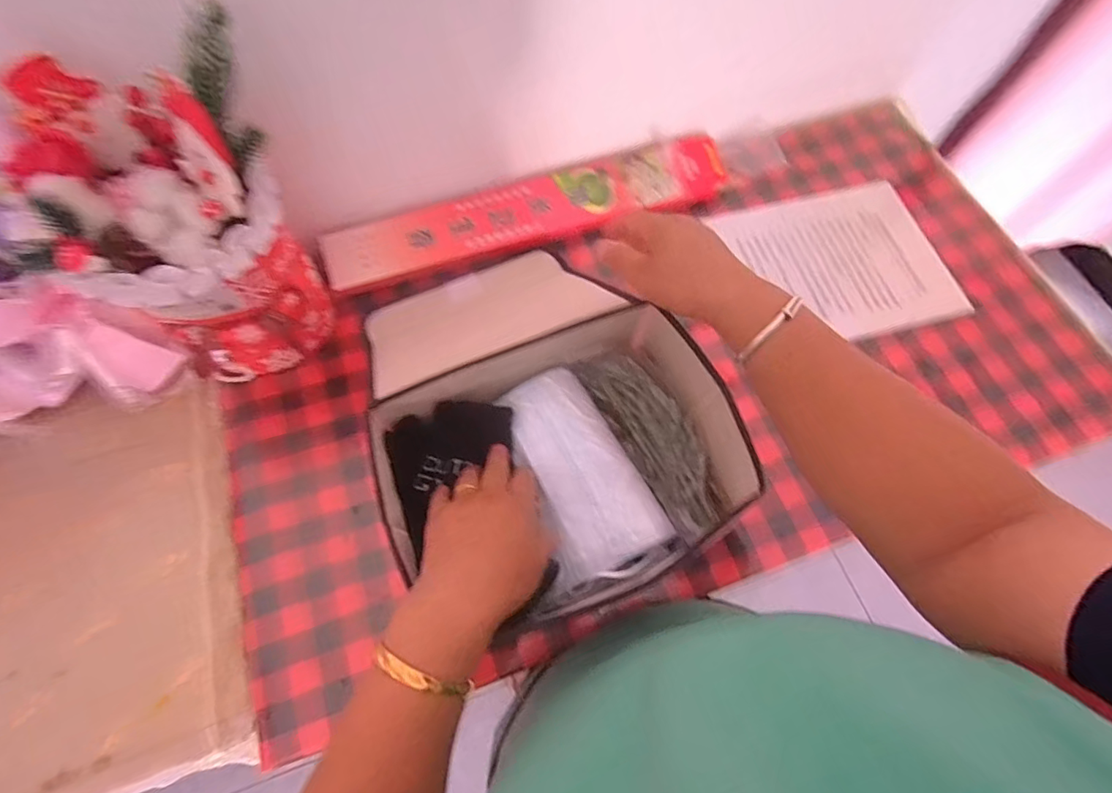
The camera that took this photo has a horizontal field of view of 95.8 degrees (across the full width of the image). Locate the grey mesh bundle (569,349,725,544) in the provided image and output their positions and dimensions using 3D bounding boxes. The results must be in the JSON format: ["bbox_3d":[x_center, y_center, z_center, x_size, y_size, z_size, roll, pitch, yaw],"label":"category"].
[{"bbox_3d":[0.085,0.033,0.441,0.054,0.029,0.175,-28,70,-11],"label":"grey mesh bundle"}]

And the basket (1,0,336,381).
[{"bbox_3d":[-0.300,-0.137,0.457,0.183,0.265,0.156,-29,71,-12],"label":"basket"}]

